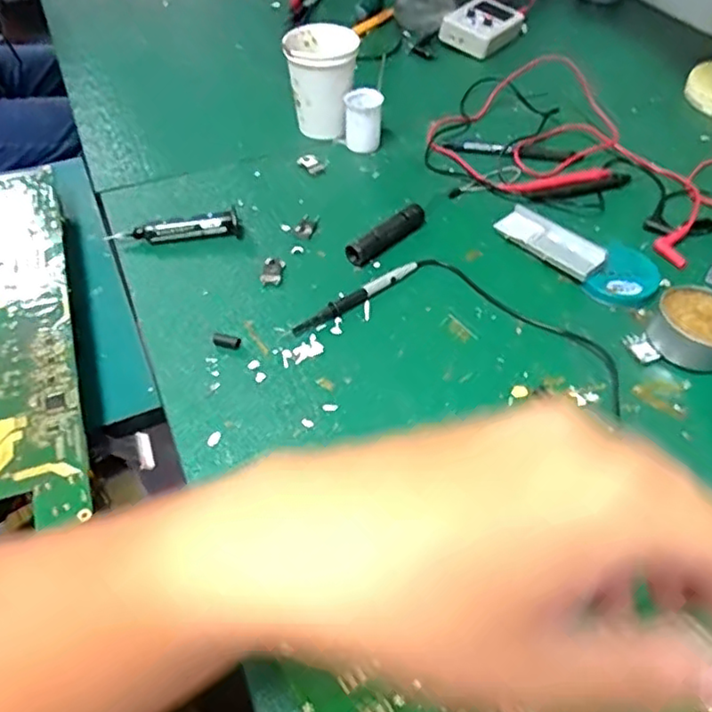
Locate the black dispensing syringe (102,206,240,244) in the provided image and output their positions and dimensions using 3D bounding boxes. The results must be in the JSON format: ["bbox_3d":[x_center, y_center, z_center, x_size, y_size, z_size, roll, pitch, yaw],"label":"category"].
[{"bbox_3d":[-0.159,-0.112,0.554,0.113,0.021,0.022,-8,51,-6],"label":"black dispensing syringe"}]

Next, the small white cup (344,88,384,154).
[{"bbox_3d":[0.008,-0.236,0.640,0.035,0.054,0.032,0,50,0],"label":"small white cup"}]

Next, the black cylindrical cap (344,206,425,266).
[{"bbox_3d":[0.028,-0.106,0.554,0.089,0.016,0.018,-37,59,-26],"label":"black cylindrical cap"}]

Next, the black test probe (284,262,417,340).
[{"bbox_3d":[-0.001,-0.046,0.508,0.128,0.010,0.012,-33,57,-24],"label":"black test probe"}]

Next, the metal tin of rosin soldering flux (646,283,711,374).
[{"bbox_3d":[0.261,-0.023,0.479,0.062,0.026,0.063,0,50,0],"label":"metal tin of rosin soldering flux"}]

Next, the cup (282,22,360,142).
[{"bbox_3d":[-0.035,-0.284,0.659,0.075,0.087,0.072,5,51,5],"label":"cup"}]

